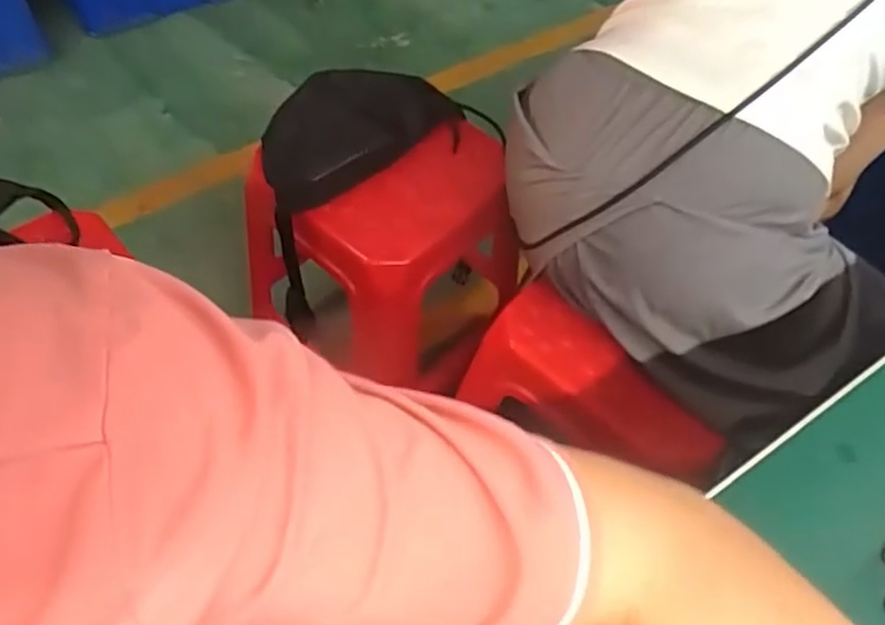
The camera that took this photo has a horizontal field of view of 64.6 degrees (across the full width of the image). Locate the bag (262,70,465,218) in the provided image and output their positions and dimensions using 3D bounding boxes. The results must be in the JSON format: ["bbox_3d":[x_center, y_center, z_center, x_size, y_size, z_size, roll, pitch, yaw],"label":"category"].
[{"bbox_3d":[-0.111,-0.240,0.886,0.271,0.073,0.121,-37,66,-26],"label":"bag"}]

